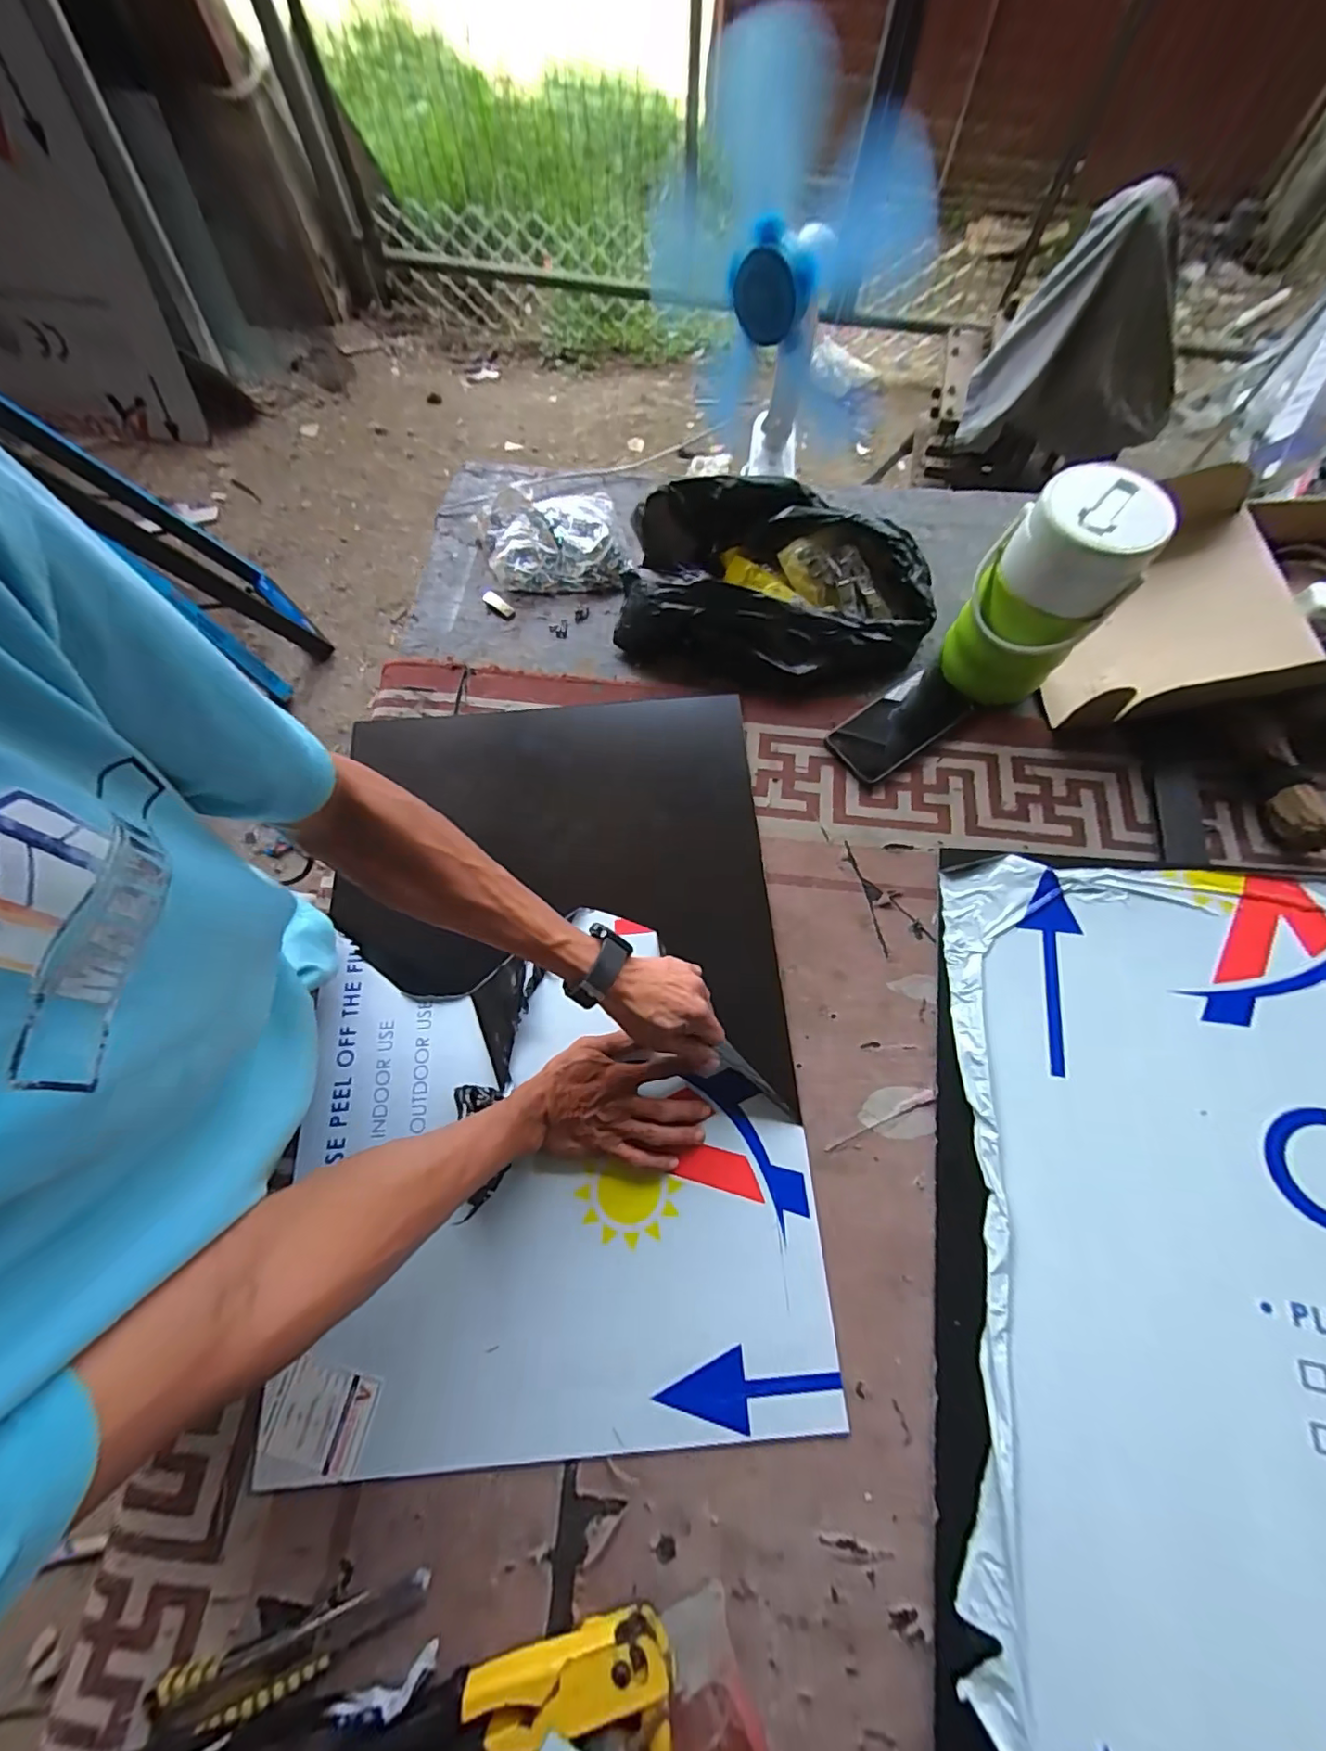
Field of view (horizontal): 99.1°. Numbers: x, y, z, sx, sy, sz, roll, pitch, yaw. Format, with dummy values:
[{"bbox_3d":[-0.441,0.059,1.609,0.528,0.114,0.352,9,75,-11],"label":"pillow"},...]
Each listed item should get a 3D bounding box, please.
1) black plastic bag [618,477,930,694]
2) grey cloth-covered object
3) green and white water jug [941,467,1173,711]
[{"bbox_3d":[0.131,-0.331,0.668,0.352,0.110,0.226,21,71,9],"label":"black plastic bag"},{"bbox_3d":[0.660,-0.830,0.870,0.293,0.260,0.138,9,71,2],"label":"grey cloth-covered object"},{"bbox_3d":[0.377,-0.277,0.584,0.122,0.210,0.117,19,71,8],"label":"green and white water jug"}]

